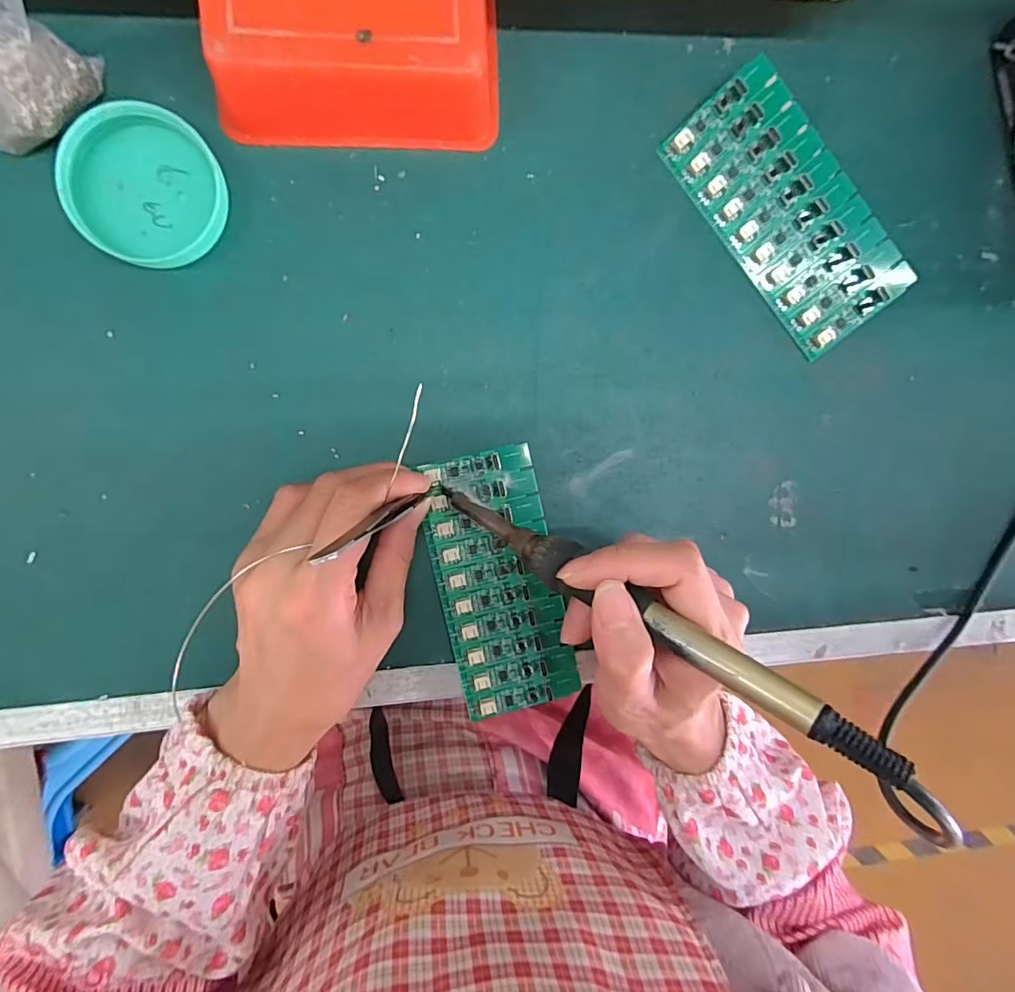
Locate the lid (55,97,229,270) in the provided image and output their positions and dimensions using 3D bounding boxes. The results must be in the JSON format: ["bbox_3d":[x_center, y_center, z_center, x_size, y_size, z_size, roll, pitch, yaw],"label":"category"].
[{"bbox_3d":[-0.167,-0.142,0.240,0.065,0.012,0.065,-1,96,-7],"label":"lid"}]

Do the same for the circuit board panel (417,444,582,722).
[{"bbox_3d":[-0.004,0.047,0.278,0.062,0.007,0.137,-13,94,-3],"label":"circuit board panel"}]

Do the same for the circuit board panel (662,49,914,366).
[{"bbox_3d":[0.146,-0.146,0.271,0.062,0.007,0.139,-38,97,14],"label":"circuit board panel"}]

